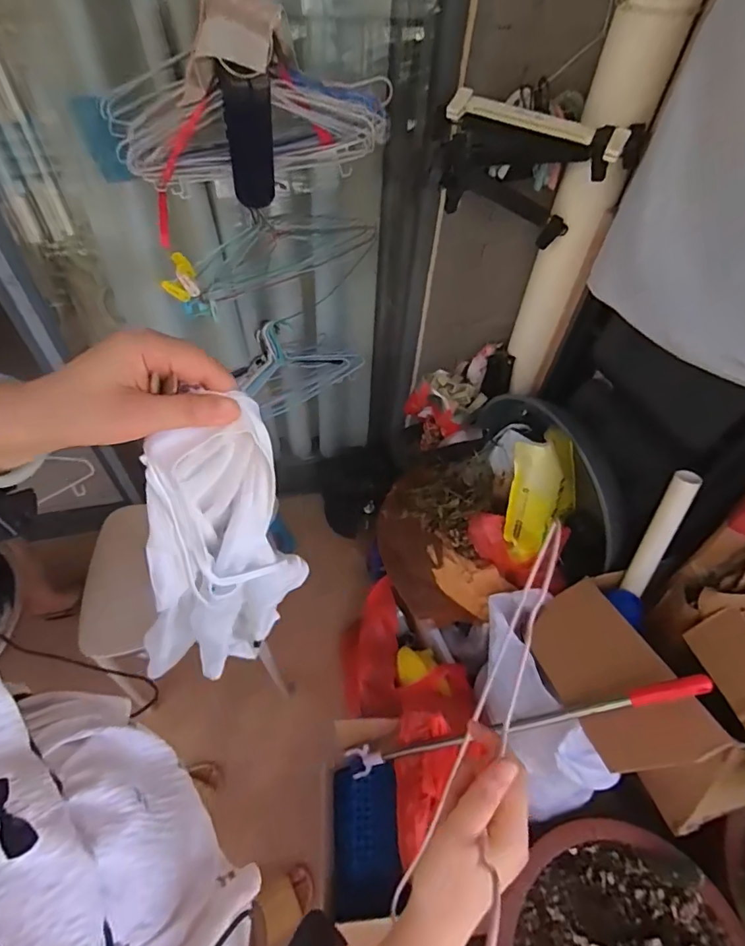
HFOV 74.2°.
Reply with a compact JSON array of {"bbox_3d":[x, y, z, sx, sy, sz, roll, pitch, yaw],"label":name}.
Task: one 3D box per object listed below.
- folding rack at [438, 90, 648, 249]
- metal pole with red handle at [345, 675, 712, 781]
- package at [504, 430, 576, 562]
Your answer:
[{"bbox_3d":[0.259,-0.504,0.832,0.289,0.191,0.170,22,55,11],"label":"folding rack"},{"bbox_3d":[0.215,0.446,0.849,0.035,0.682,0.045,30,39,-40],"label":"metal pole with red handle"},{"bbox_3d":[0.350,0.040,1.004,0.175,0.273,0.054,-21,36,-19],"label":"package"}]

